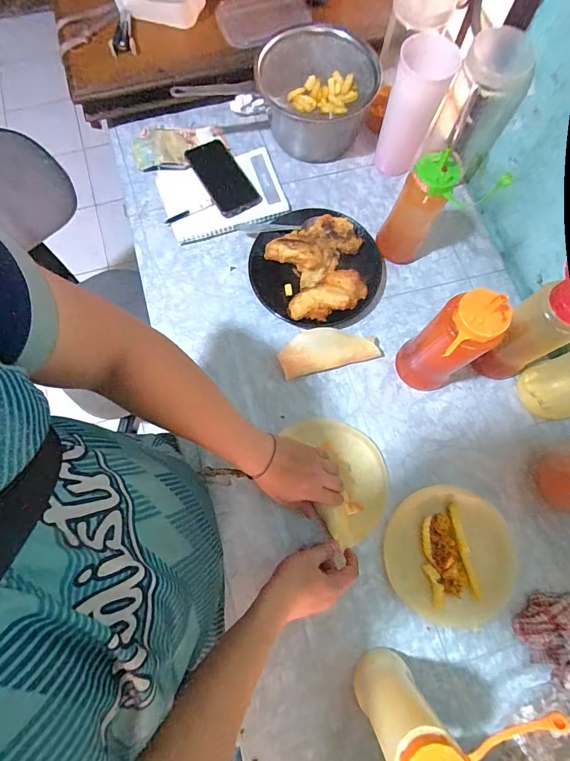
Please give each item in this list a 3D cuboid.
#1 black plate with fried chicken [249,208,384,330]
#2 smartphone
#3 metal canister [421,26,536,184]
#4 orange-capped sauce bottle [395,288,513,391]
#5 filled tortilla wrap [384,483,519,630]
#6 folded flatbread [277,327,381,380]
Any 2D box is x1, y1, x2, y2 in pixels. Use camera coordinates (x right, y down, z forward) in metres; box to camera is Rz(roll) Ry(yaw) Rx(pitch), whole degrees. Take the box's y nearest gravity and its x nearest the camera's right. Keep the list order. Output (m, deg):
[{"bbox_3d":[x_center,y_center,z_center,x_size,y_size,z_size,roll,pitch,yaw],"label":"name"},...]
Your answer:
[{"bbox_3d":[0.058,-0.198,0.640,0.219,0.072,0.217,0,74,-2],"label":"black plate with fried chicken"},{"bbox_3d":[-0.113,-0.375,0.699,0.082,0.016,0.176,-27,77,-9],"label":"smartphone"},{"bbox_3d":[0.306,-0.426,0.618,0.101,0.183,0.096,0,74,-2],"label":"metal canister"},{"bbox_3d":[0.210,-0.040,0.518,0.083,0.223,0.077,0,74,-2],"label":"orange-capped sauce bottle"},{"bbox_3d":[0.236,0.245,0.542,0.181,0.022,0.171,0,74,-2],"label":"filled tortilla wrap"},{"bbox_3d":[0.070,-0.050,0.608,0.164,0.047,0.057,-13,75,-5],"label":"folded flatbread"}]

